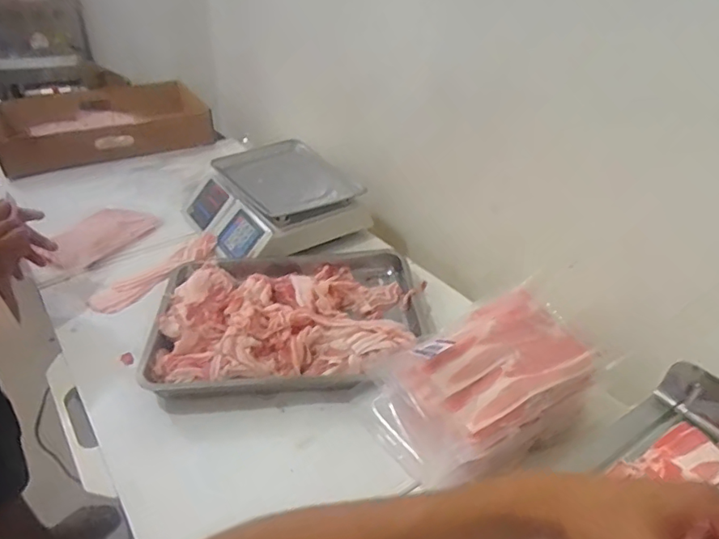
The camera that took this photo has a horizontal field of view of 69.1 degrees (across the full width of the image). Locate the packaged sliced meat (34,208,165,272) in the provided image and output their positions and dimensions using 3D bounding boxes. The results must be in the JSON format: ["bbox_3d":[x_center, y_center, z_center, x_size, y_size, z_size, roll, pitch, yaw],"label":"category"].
[{"bbox_3d":[-0.586,-0.079,1.169,0.163,0.032,0.224,17,36,22],"label":"packaged sliced meat"}]

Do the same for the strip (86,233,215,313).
[{"bbox_3d":[-0.411,0.006,1.067,0.087,0.026,0.281,20,44,33],"label":"strip"}]

